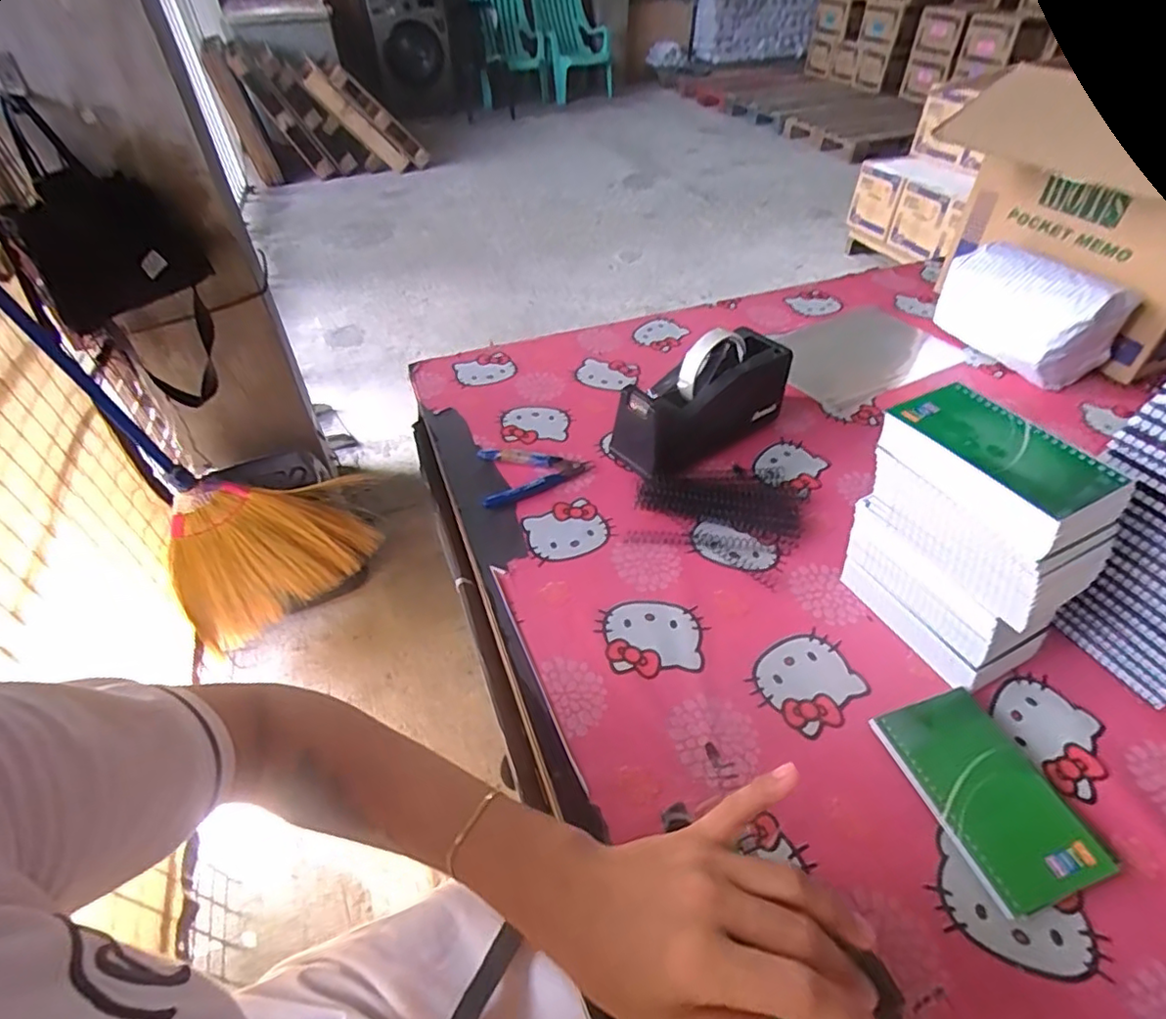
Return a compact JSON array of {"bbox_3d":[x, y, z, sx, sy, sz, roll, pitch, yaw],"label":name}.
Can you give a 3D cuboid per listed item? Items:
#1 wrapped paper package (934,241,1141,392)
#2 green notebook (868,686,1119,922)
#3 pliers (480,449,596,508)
[{"bbox_3d":[0.552,-0.245,0.768,0.084,0.133,0.184,-16,46,-16],"label":"wrapped paper package"},{"bbox_3d":[0.268,0.187,0.407,0.082,0.013,0.128,-13,45,-13],"label":"green notebook"},{"bbox_3d":[-0.048,-0.038,0.633,0.113,0.012,0.076,-6,44,-6],"label":"pliers"}]

